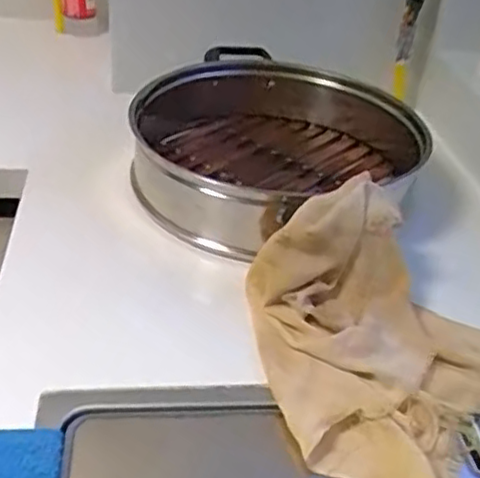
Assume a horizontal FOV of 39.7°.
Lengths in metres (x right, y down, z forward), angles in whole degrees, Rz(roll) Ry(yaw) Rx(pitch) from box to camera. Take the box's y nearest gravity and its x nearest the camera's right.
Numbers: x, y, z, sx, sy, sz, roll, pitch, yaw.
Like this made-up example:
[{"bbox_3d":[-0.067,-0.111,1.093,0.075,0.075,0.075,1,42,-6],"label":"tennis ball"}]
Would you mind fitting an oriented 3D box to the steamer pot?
[{"bbox_3d":[0.023,-0.133,0.883,0.334,0.108,0.377,32,42,32],"label":"steamer pot"}]

